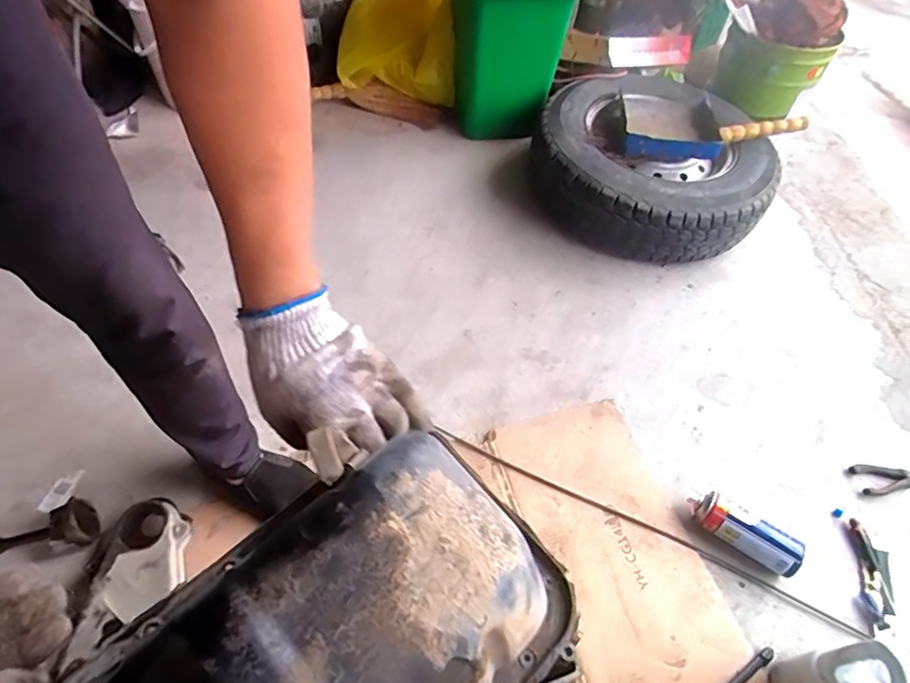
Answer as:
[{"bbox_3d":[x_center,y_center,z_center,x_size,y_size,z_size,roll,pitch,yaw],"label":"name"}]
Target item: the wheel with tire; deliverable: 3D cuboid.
[{"bbox_3d":[0.533,-0.475,1.407,0.563,0.212,0.588,2,52,-3],"label":"wheel with tire"}]

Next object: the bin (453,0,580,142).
[{"bbox_3d":[0.115,-0.863,1.414,0.356,0.625,0.315,-4,53,-8],"label":"bin"}]

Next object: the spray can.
[{"bbox_3d":[0.482,0.319,0.911,0.180,0.068,0.064,31,56,18],"label":"spray can"}]

